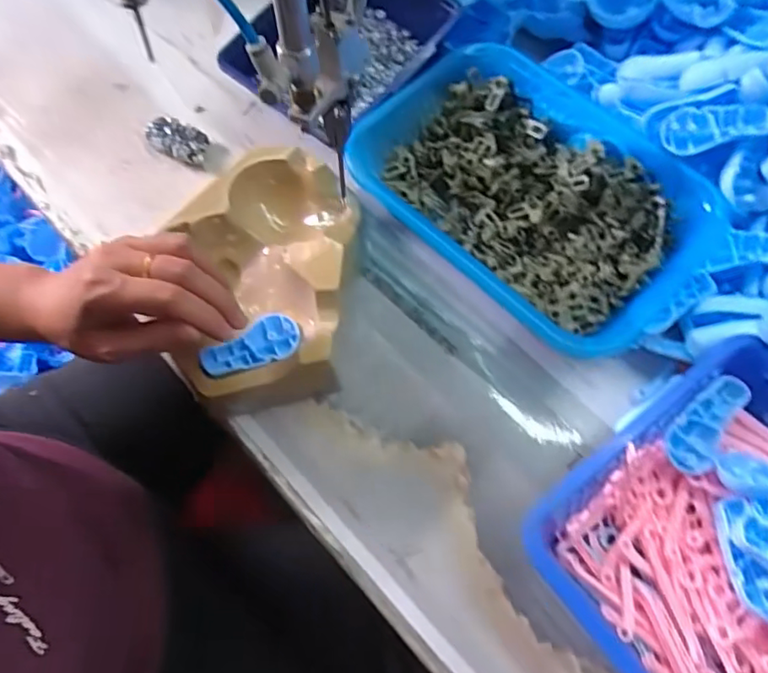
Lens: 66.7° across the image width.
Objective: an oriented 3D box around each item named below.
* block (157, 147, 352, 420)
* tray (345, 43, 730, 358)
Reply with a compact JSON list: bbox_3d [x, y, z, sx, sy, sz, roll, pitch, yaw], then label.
[{"bbox_3d":[-0.089,-0.047,0.438,0.141,0.051,0.188,-10,67,-3],"label":"block"},{"bbox_3d":[0.122,-0.113,0.454,0.195,0.051,0.258,-41,73,-15],"label":"tray"}]

